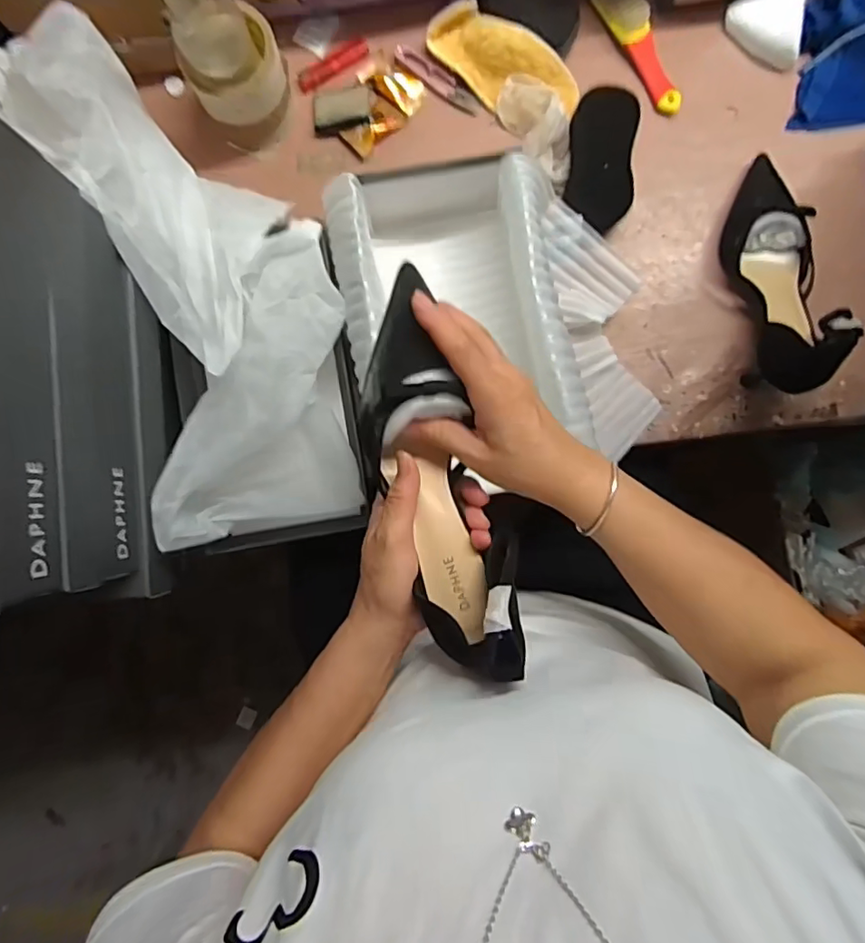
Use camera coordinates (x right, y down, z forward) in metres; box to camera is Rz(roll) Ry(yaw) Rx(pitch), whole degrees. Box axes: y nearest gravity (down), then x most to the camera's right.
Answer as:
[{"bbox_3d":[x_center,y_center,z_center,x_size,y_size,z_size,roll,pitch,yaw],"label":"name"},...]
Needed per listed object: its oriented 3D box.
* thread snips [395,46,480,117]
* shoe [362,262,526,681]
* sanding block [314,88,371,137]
[{"bbox_3d":[0.006,-0.401,0.576,0.102,0.008,0.020,34,90,0],"label":"thread snips"},{"bbox_3d":[-0.005,0.002,0.358,0.074,0.067,0.251,-15,89,0],"label":"shoe"},{"bbox_3d":[-0.093,-0.367,0.573,0.058,0.017,0.041,-2,90,0],"label":"sanding block"}]

